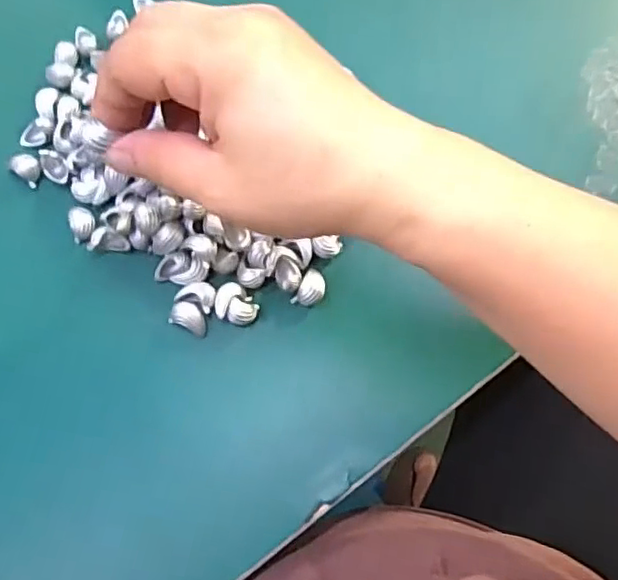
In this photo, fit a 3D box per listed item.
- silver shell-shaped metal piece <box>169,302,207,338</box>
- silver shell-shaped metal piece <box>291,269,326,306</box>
[{"bbox_3d":[-0.059,0.014,0.296,0.019,0.007,0.013,23,75,6],"label":"silver shell-shaped metal piece"},{"bbox_3d":[0.001,0.000,0.300,0.013,0.007,0.020,27,76,8],"label":"silver shell-shaped metal piece"}]

